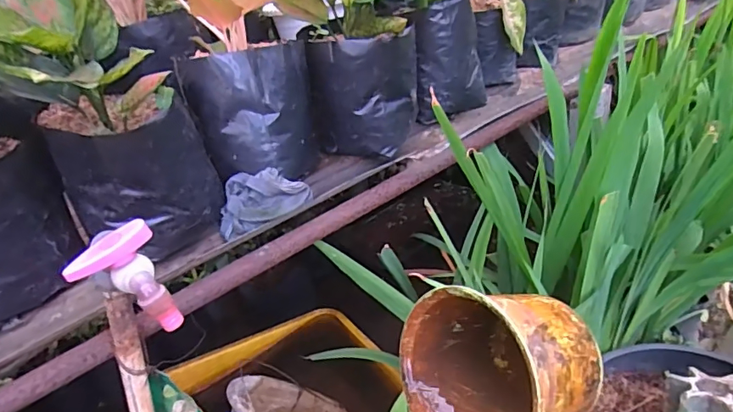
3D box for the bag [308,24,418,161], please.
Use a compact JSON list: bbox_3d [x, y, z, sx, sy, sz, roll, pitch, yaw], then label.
[{"bbox_3d":[-0.002,-0.158,0.686,0.119,0.152,0.105,14,38,28],"label":"bag"}]

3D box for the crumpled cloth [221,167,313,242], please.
[{"bbox_3d":[-0.122,-0.005,0.584,0.107,0.060,0.056,-4,33,4],"label":"crumpled cloth"}]

